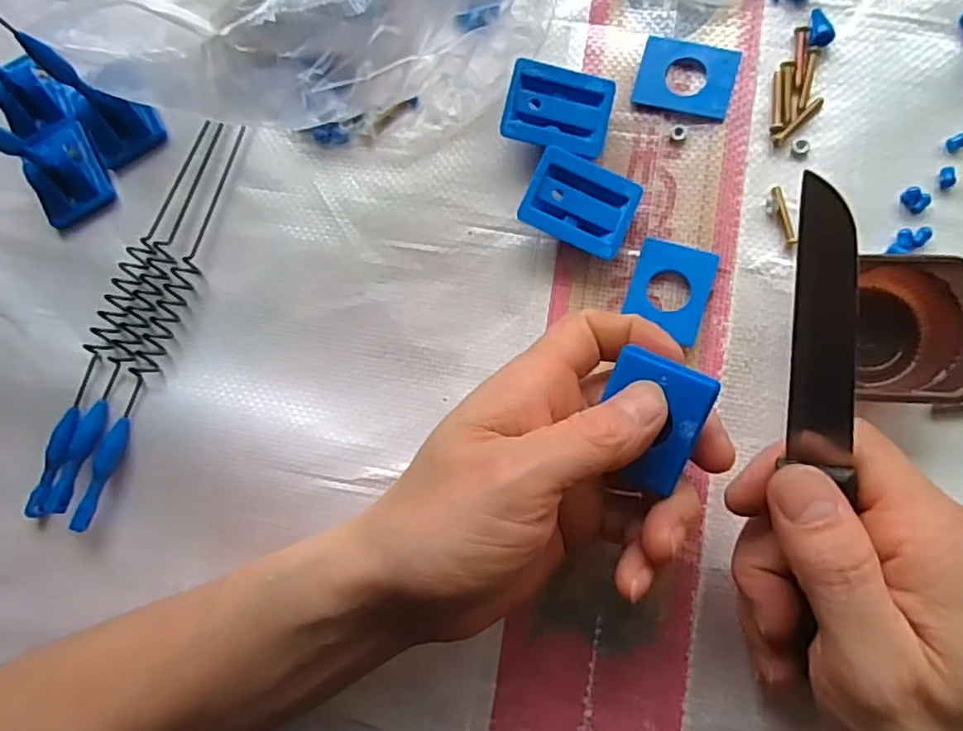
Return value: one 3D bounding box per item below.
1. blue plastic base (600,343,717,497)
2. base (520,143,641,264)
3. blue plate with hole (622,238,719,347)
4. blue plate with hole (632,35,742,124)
[{"bbox_3d":[0.057,0.021,0.214,0.032,0.010,0.044,18,87,9],"label":"blue plastic base"},{"bbox_3d":[0.042,-0.068,0.269,0.045,0.017,0.036,24,88,9],"label":"base"},{"bbox_3d":[0.078,-0.031,0.264,0.032,0.008,0.038,17,87,9],"label":"blue plate with hole"},{"bbox_3d":[0.089,-0.124,0.274,0.041,0.006,0.031,17,87,9],"label":"blue plate with hole"}]

